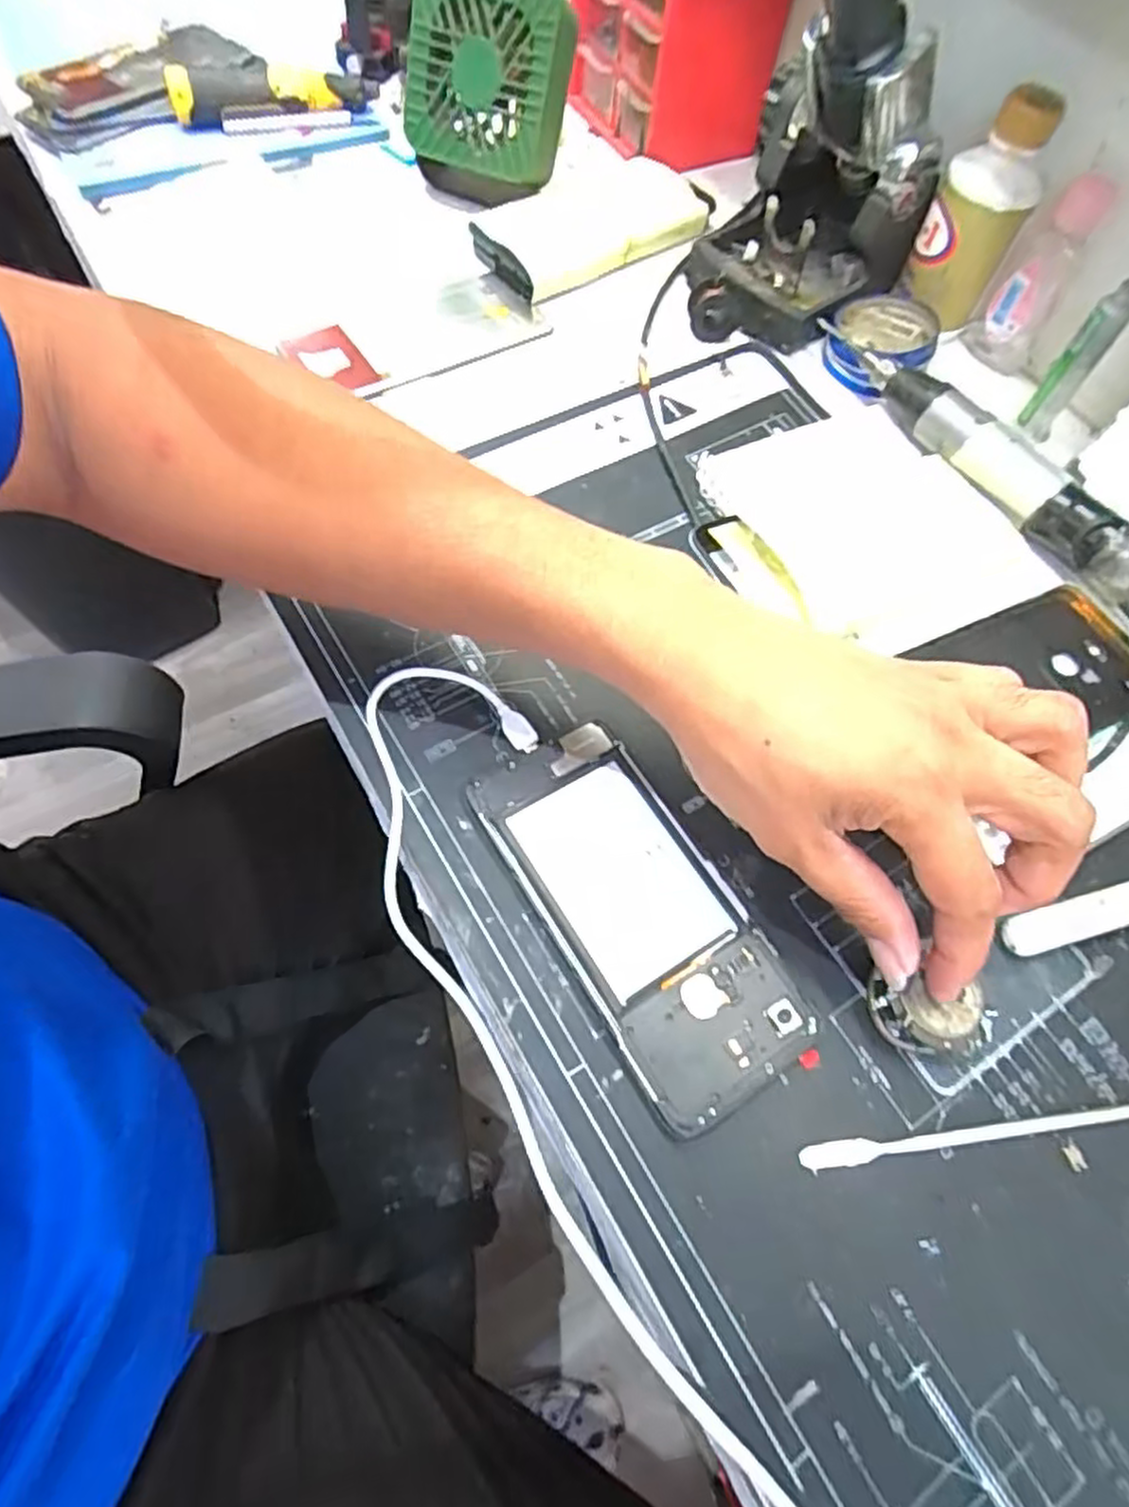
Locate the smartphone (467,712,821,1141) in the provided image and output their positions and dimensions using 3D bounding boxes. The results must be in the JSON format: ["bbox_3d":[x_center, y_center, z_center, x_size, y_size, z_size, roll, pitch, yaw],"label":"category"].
[{"bbox_3d":[0.029,0.061,0.296,0.070,0.008,0.156,-30,69,-14],"label":"smartphone"}]

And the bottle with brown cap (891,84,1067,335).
[{"bbox_3d":[0.233,-0.307,0.418,0.039,0.106,0.050,-24,68,-14],"label":"bottle with brown cap"}]

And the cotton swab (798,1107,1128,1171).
[{"bbox_3d":[0.163,0.136,0.268,0.156,0.004,0.008,-6,64,-6],"label":"cotton swab"}]

